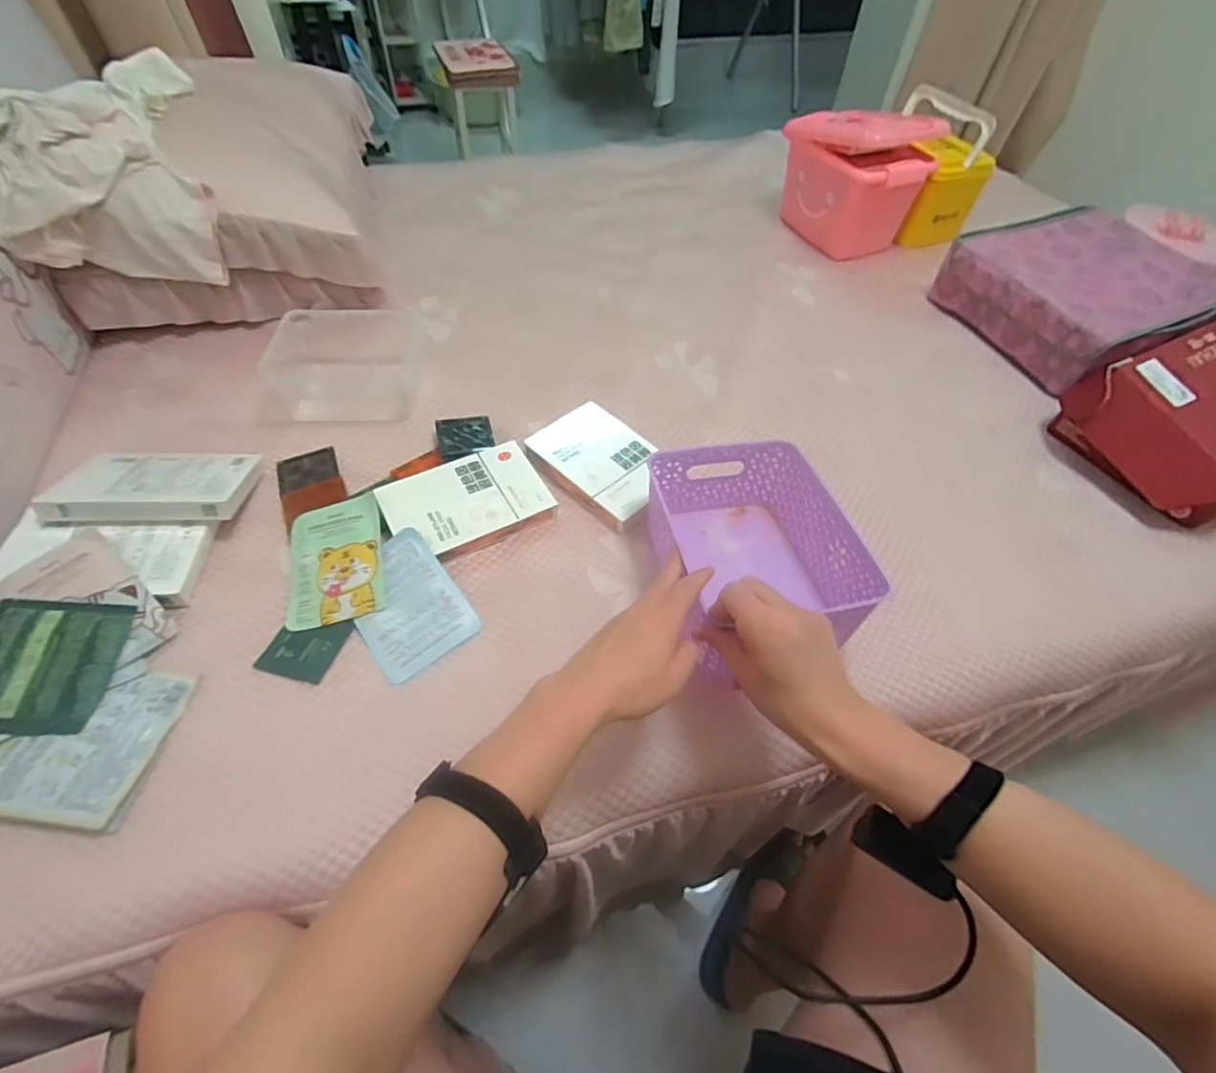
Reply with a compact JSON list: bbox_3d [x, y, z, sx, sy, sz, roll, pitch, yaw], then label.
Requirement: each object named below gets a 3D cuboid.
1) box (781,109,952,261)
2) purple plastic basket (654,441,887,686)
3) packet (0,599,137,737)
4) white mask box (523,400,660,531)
[{"bbox_3d":[0.480,-0.698,1.124,0.168,0.221,0.256,-19,56,-16],"label":"box"},{"bbox_3d":[0.154,0.011,0.634,0.180,0.114,0.240,-8,53,-8],"label":"purple plastic basket"},{"bbox_3d":[-0.542,0.123,0.547,0.128,0.009,0.127,3,61,-7],"label":"packet"},{"bbox_3d":[-0.004,-0.100,0.767,0.130,0.027,0.195,-36,62,-26],"label":"white mask box"}]

